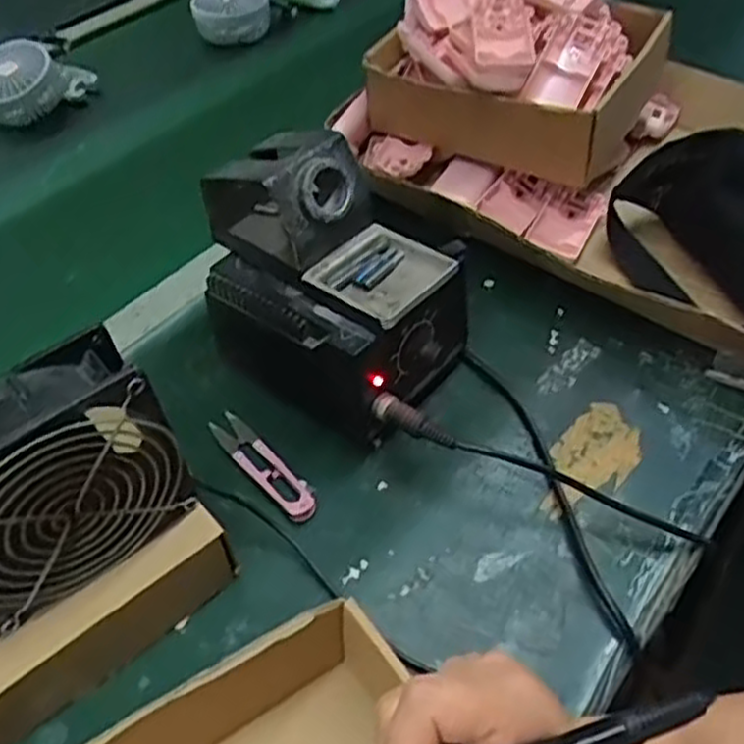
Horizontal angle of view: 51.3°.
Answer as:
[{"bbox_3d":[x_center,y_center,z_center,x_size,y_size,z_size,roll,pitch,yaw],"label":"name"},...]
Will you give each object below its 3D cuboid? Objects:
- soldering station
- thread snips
[{"bbox_3d":[-0.032,-0.060,0.514,0.182,0.153,0.107,26,54,21],"label":"soldering station"},{"bbox_3d":[-0.072,0.058,0.509,0.023,0.013,0.104,-34,57,-25],"label":"thread snips"}]

